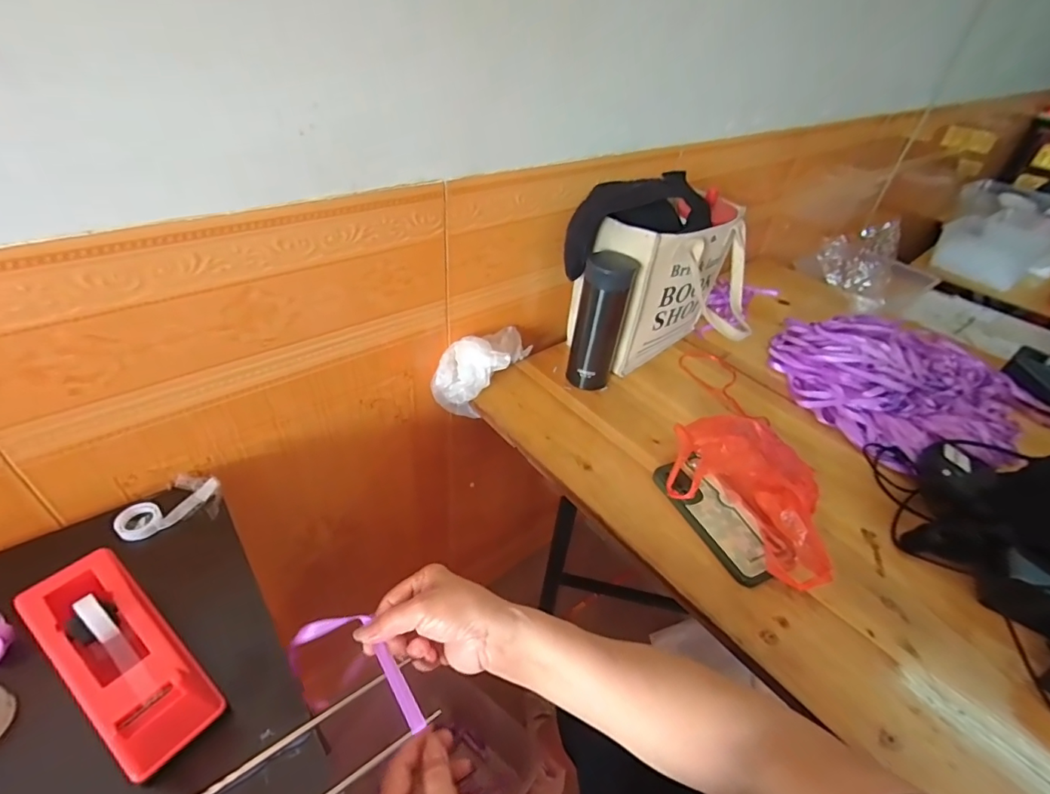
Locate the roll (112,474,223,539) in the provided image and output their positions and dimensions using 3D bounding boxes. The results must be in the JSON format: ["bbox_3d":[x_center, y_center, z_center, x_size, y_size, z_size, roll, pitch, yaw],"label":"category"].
[{"bbox_3d":[-0.350,0.109,0.485,0.086,0.028,0.047,-12,43,-22],"label":"roll"}]

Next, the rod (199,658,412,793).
[{"bbox_3d":[-0.187,0.256,0.349,0.220,0.005,0.007,-22,48,-32],"label":"rod"}]

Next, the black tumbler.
[{"bbox_3d":[0.103,-0.100,0.682,0.064,0.186,0.062,5,39,-4],"label":"black tumbler"}]

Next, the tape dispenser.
[{"bbox_3d":[-0.289,0.186,0.354,0.152,0.070,0.062,30,46,26],"label":"tape dispenser"}]

